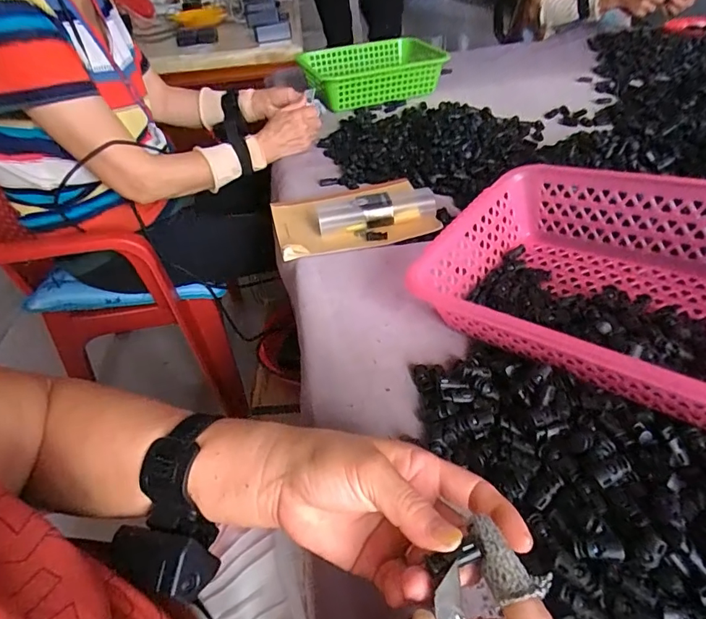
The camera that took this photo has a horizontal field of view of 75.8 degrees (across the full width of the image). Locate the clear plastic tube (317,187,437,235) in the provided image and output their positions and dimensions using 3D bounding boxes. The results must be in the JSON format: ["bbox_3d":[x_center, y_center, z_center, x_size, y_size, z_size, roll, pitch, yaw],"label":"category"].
[{"bbox_3d":[0.031,-0.130,0.600,0.152,0.033,0.040,-11,43,-6],"label":"clear plastic tube"}]

